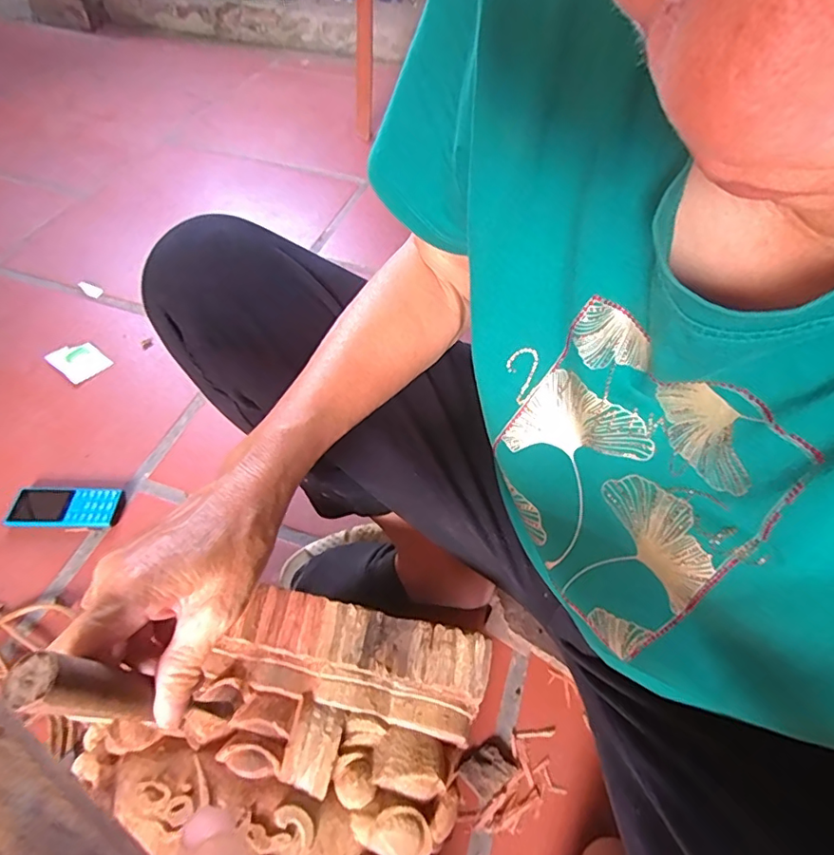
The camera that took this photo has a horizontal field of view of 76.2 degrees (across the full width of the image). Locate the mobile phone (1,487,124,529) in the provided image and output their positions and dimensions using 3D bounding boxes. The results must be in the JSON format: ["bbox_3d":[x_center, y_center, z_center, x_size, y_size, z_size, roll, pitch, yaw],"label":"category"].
[{"bbox_3d":[-0.430,0.098,0.652,0.130,0.016,0.054,2,53,-1],"label":"mobile phone"}]

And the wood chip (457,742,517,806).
[{"bbox_3d":[0.066,0.326,0.506,0.043,0.005,0.038,-32,61,-24],"label":"wood chip"}]

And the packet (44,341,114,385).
[{"bbox_3d":[-0.512,-0.102,0.806,0.075,0.009,0.061,31,57,19],"label":"packet"}]

